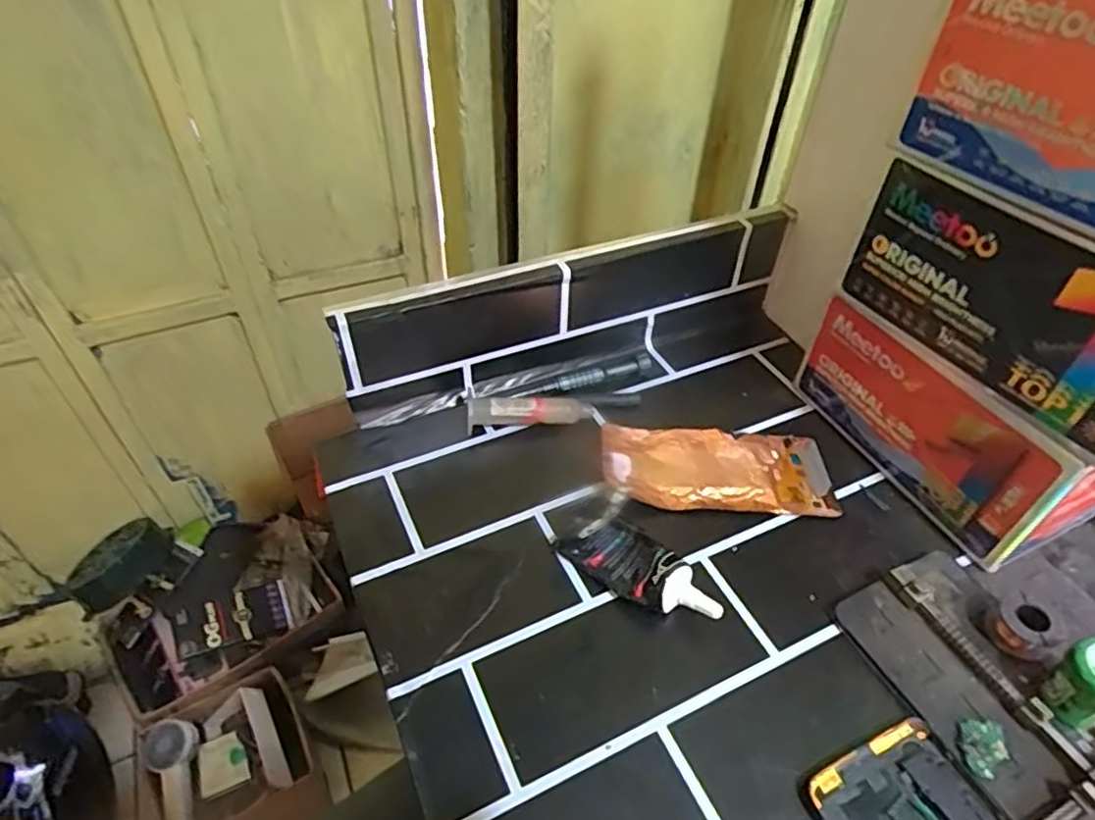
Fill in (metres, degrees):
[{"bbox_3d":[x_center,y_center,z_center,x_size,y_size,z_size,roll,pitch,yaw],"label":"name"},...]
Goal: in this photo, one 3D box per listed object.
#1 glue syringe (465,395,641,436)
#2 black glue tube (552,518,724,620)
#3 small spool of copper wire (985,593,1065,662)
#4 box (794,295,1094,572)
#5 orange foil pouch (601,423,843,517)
[{"bbox_3d":[0.005,-0.004,0.460,0.125,0.016,0.020,-9,46,-9],"label":"glue syringe"},{"bbox_3d":[0.055,0.088,0.373,0.095,0.025,0.041,29,52,25],"label":"black glue tube"},{"bbox_3d":[0.251,0.116,0.347,0.024,0.027,0.028,-24,51,-22],"label":"small spool of copper wire"},{"bbox_3d":[0.256,-0.002,0.418,0.078,0.094,0.179,-20,49,-19],"label":"box"},{"bbox_3d":[0.112,0.038,0.437,0.148,0.012,0.068,2,46,2],"label":"orange foil pouch"}]

